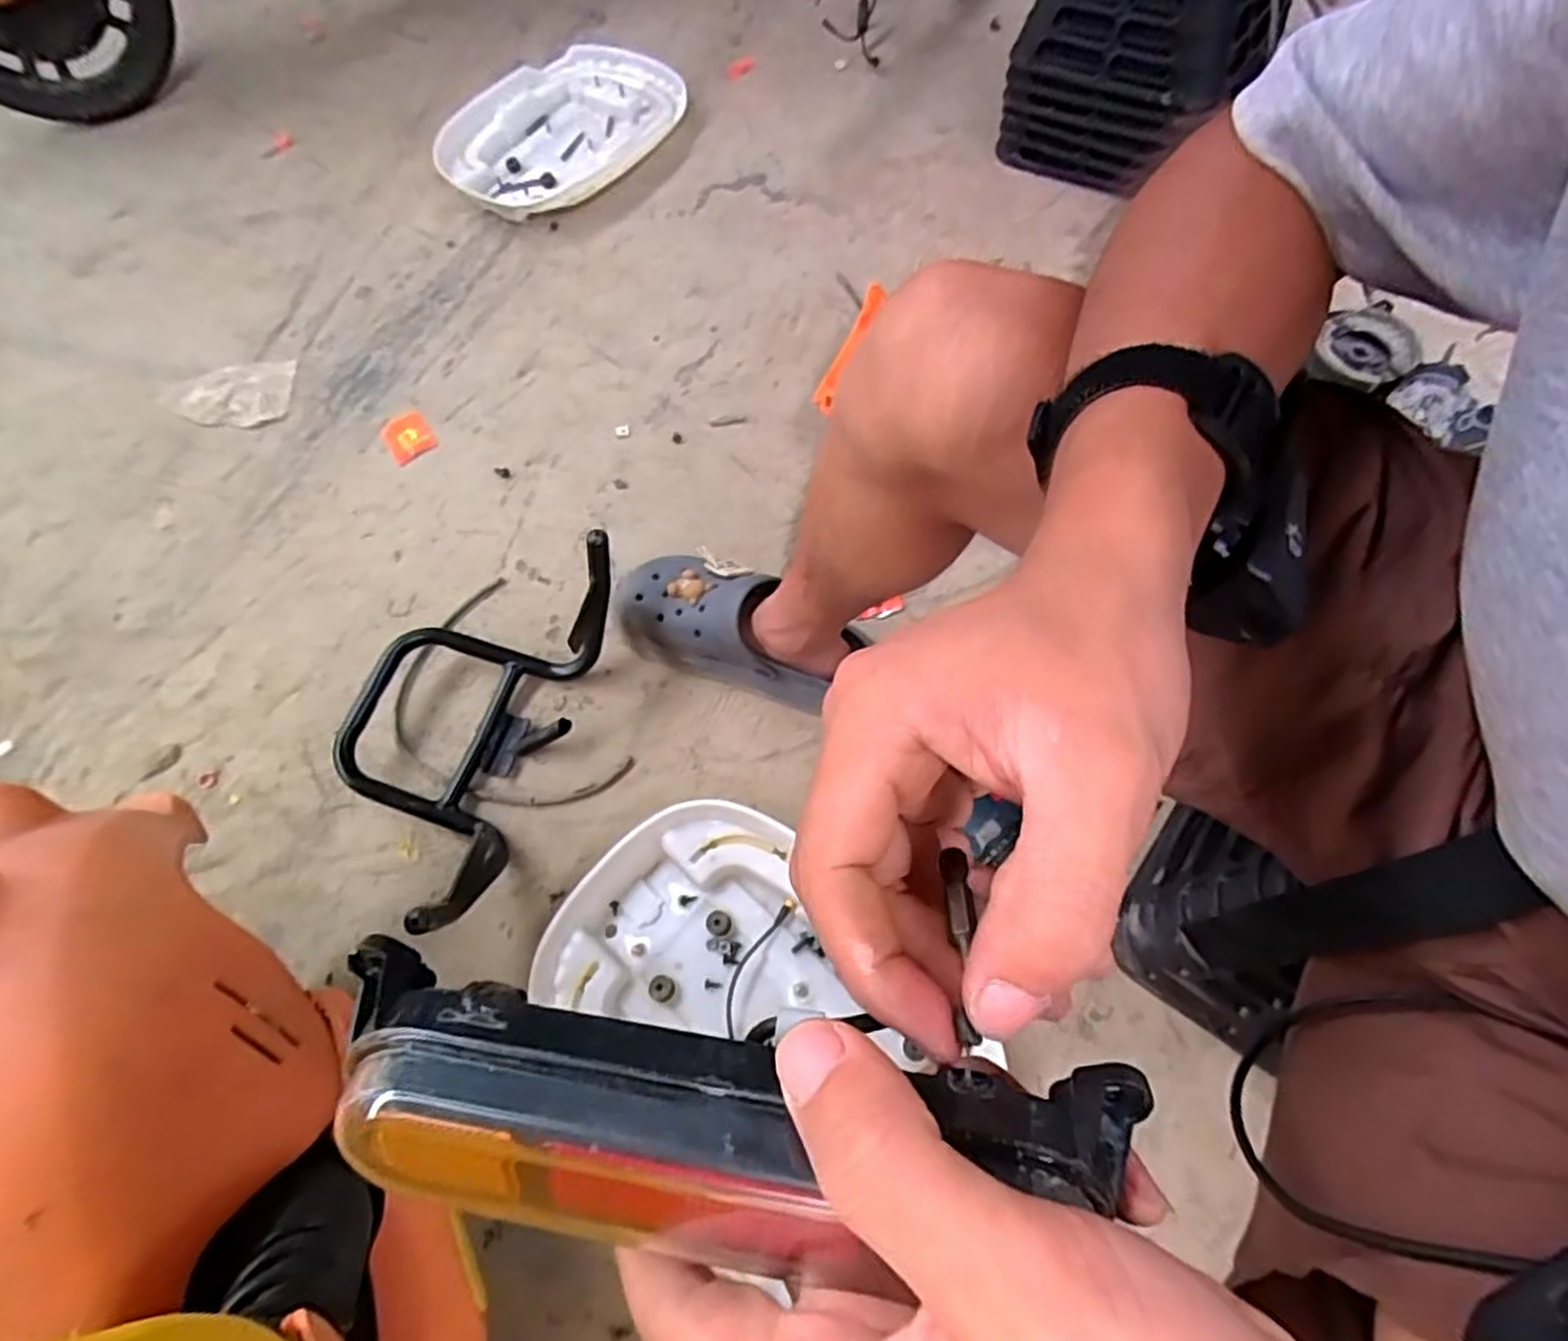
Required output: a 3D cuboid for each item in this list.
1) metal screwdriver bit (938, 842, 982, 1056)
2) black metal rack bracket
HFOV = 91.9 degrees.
[{"bbox_3d":[0.040,0.061,0.171,0.006,0.004,0.049,2,41,5],"label":"metal screwdriver bit"},{"bbox_3d":[-0.299,0.038,0.675,0.214,0.145,0.328,16,67,10],"label":"black metal rack bracket"}]

